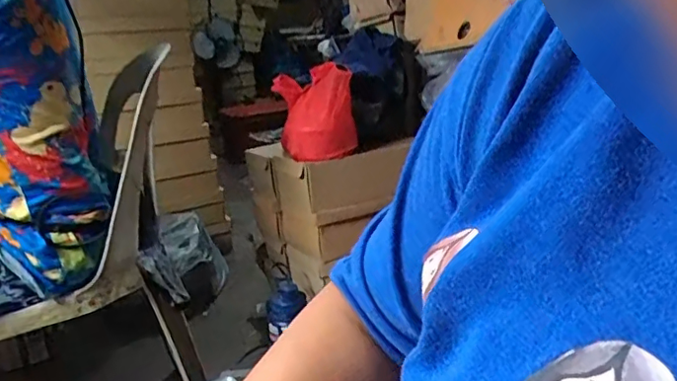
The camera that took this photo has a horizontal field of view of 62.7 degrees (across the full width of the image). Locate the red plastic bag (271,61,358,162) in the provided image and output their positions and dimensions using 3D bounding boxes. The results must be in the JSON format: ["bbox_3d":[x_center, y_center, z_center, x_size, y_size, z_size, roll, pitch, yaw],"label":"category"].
[{"bbox_3d":[-0.047,-0.160,1.140,0.155,0.168,0.129,-5,15,-5],"label":"red plastic bag"}]

